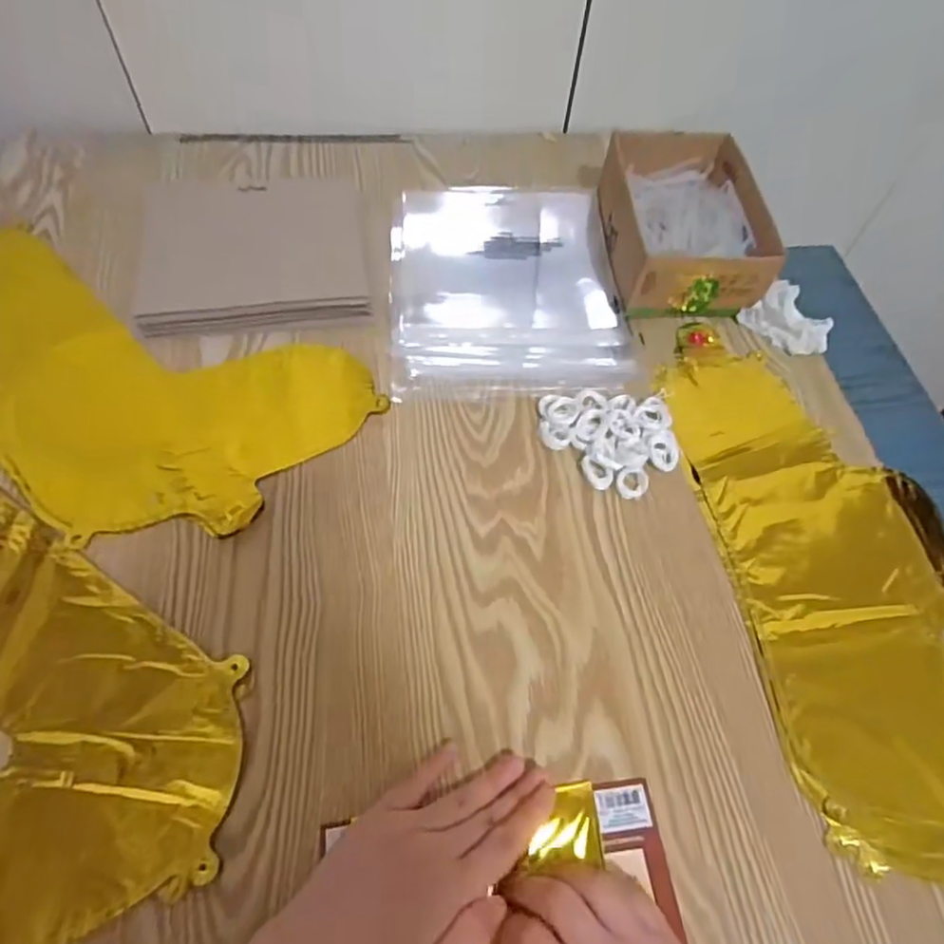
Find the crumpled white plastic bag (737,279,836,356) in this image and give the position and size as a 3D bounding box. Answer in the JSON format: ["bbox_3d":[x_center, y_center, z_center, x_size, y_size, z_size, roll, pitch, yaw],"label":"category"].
[{"bbox_3d":[0.285,-0.135,0.566,0.048,0.032,0.071,-28,65,-20],"label":"crumpled white plastic bag"}]

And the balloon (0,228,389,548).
[{"bbox_3d":[-0.293,-0.100,0.525,0.395,0.011,0.232,38,63,17],"label":"balloon"}]

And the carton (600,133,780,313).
[{"bbox_3d":[0.196,-0.236,0.601,0.135,0.068,0.198,2,59,-4],"label":"carton"}]

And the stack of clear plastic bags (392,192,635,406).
[{"bbox_3d":[0.032,-0.184,0.601,0.210,0.012,0.265,-1,59,-6],"label":"stack of clear plastic bags"}]

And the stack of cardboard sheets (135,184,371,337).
[{"bbox_3d":[-0.198,-0.201,0.578,0.194,0.022,0.161,-6,59,-9],"label":"stack of cardboard sheets"}]

